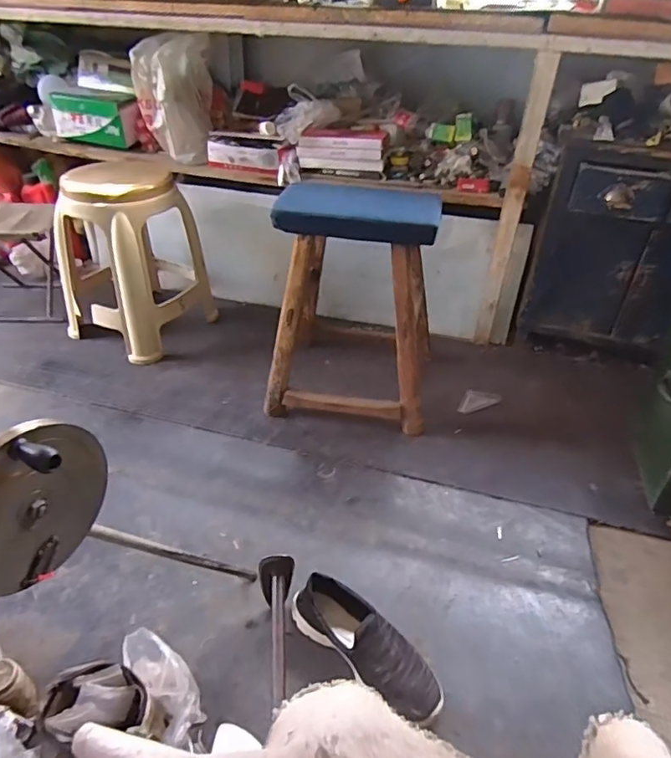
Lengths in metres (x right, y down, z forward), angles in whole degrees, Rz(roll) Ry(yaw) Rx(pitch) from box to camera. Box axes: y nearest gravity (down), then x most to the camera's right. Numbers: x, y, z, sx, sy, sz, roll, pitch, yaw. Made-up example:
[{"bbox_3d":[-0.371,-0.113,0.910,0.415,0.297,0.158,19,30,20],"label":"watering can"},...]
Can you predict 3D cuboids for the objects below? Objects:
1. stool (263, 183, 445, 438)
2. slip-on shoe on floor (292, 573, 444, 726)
[{"bbox_3d":[0.059,-0.189,1.258,0.357,0.473,0.378,7,38,7],"label":"stool"},{"bbox_3d":[0.052,0.402,0.815,0.103,0.075,0.260,-28,48,-33],"label":"slip-on shoe on floor"}]

